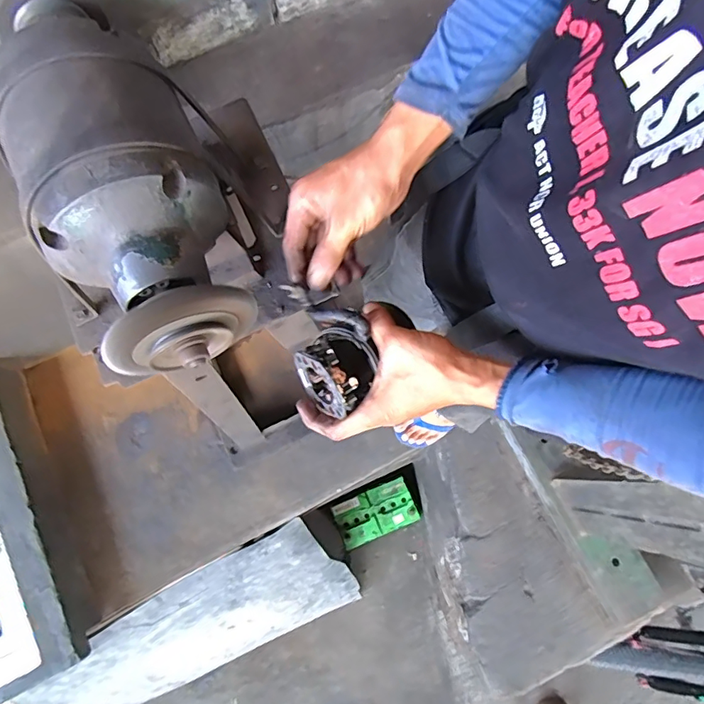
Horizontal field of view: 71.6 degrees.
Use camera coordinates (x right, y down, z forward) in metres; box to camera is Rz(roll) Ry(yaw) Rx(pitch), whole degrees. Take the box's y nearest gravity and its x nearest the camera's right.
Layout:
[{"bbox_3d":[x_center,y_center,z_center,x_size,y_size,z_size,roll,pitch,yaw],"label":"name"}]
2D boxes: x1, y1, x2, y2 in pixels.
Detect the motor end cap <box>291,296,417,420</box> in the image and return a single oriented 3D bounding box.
[{"bbox_3d":[-0.011,0.013,0.435,0.069,0.063,0.070,-32,78,-7],"label":"motor end cap"}]

